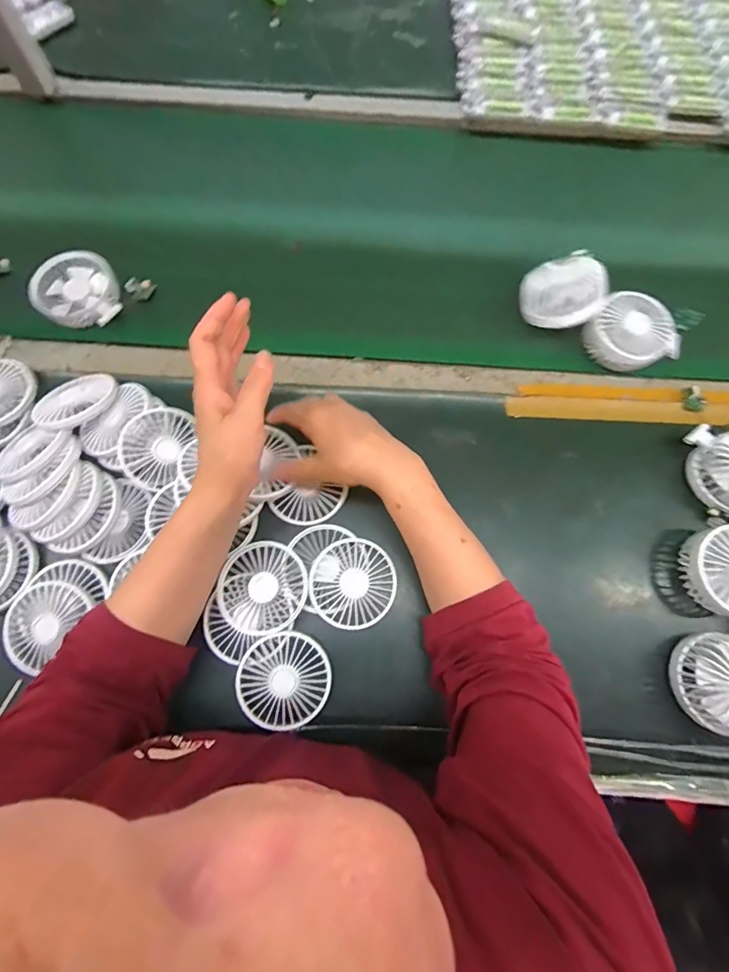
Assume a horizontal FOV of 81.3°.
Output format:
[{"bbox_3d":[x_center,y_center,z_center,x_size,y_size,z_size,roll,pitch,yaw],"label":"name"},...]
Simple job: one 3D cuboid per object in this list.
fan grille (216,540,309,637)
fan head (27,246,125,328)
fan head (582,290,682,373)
[{"bbox_3d":[-0.100,0.102,0.424,0.084,0.020,0.087,0,74,-1],"label":"fan grille"},{"bbox_3d":[-0.345,-0.230,0.509,0.092,0.031,0.093,0,74,-1],"label":"fan head"},{"bbox_3d":[0.318,-0.179,0.498,0.100,0.037,0.078,35,77,9],"label":"fan head"}]

